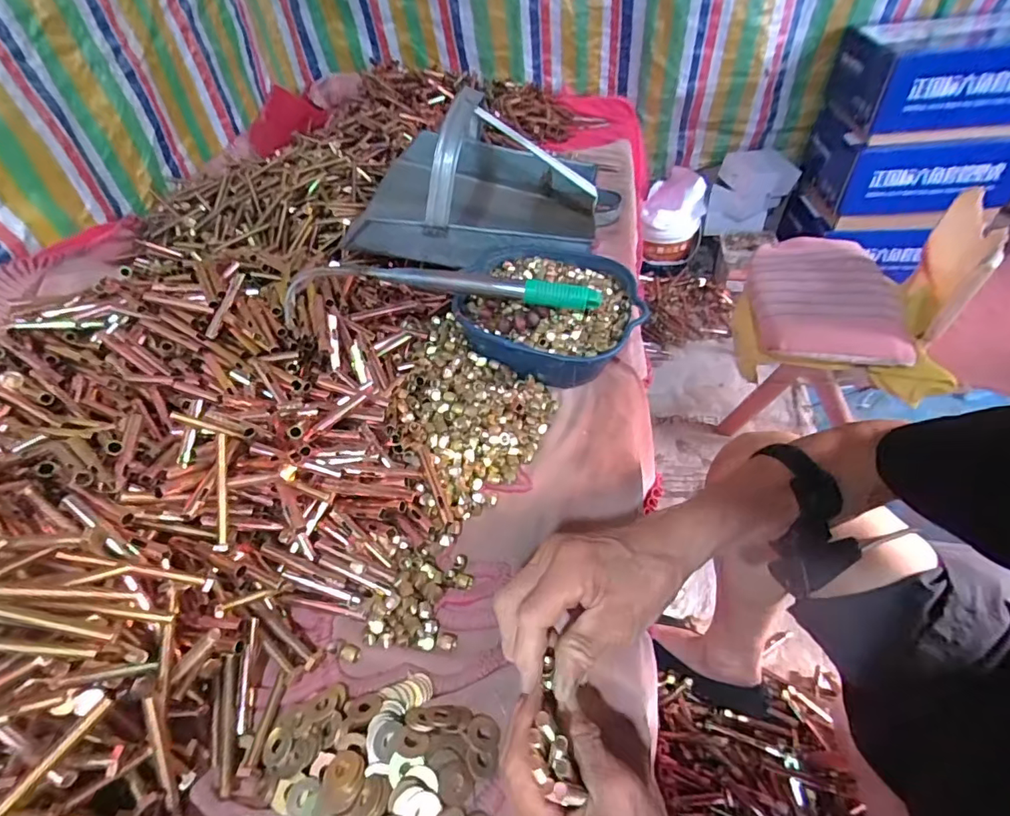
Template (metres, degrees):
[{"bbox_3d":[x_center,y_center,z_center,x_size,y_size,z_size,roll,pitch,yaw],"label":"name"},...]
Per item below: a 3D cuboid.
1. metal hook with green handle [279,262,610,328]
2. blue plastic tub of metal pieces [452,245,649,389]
[{"bbox_3d":[-0.077,-0.129,0.563,0.367,0.041,0.063,2,46,8],"label":"metal hook with green handle"},{"bbox_3d":[0.059,-0.129,0.644,0.222,0.086,0.226,-3,46,3],"label":"blue plastic tub of metal pieces"}]

